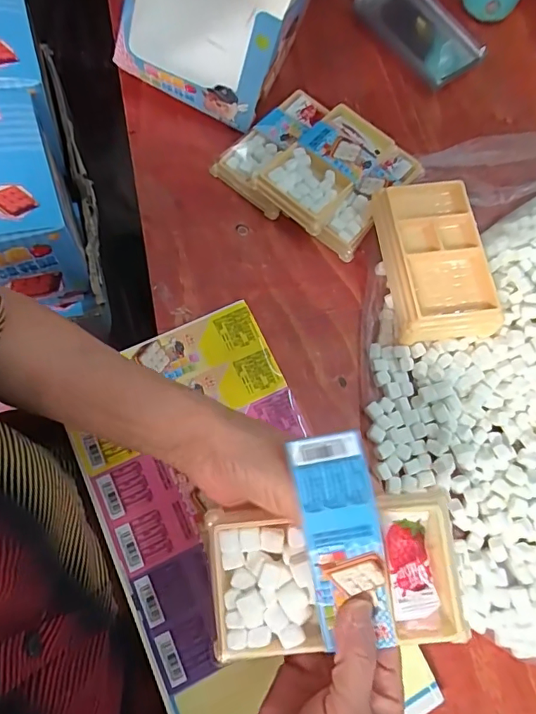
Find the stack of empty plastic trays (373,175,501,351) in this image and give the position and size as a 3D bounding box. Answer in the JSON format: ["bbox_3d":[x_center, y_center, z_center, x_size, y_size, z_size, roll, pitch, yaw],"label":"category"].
[{"bbox_3d":[0.144,-0.082,0.418,0.086,0.047,0.137,-5,73,-8],"label":"stack of empty plastic trays"}]

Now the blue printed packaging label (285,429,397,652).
[{"bbox_3d":[0.039,0.095,0.245,0.038,0.014,0.109,-13,95,-6],"label":"blue printed packaging label"}]

